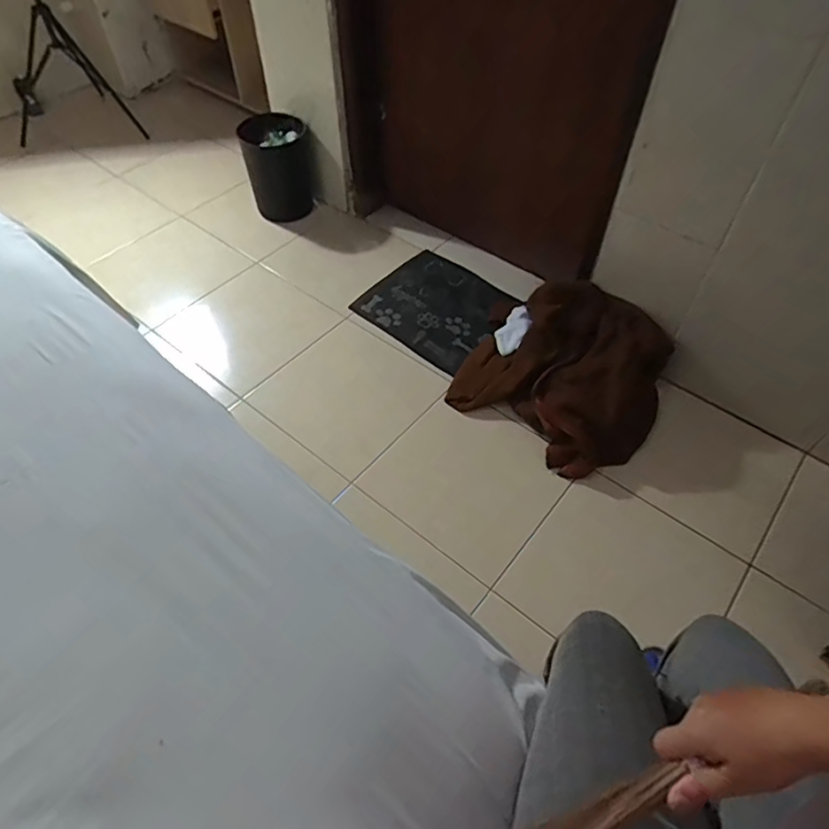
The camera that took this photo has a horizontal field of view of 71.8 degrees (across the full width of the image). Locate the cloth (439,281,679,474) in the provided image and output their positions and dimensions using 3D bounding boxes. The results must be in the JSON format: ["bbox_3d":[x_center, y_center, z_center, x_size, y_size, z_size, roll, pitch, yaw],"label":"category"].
[{"bbox_3d":[0.378,-0.112,1.440,0.481,0.208,0.412,33,59,23],"label":"cloth"}]

